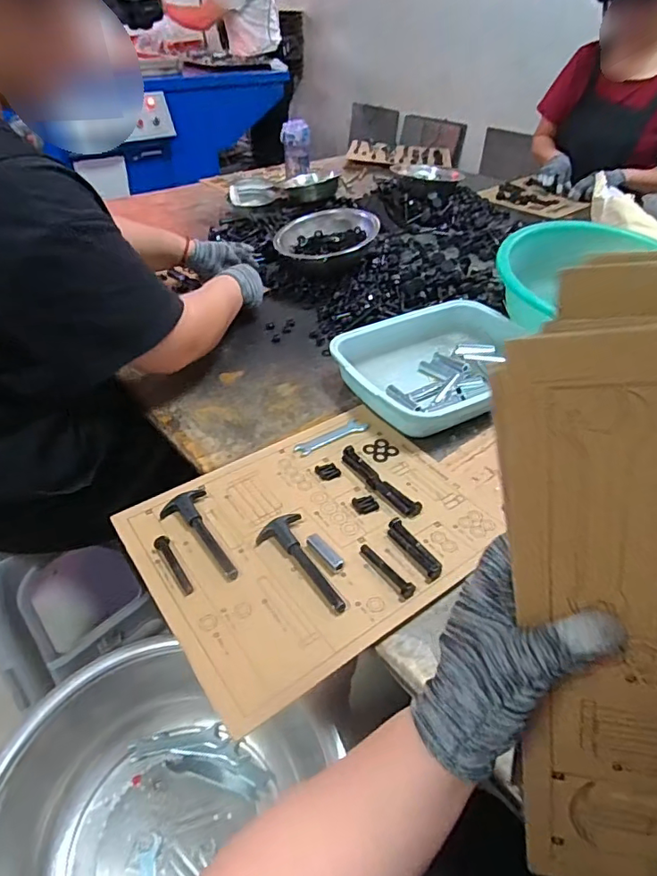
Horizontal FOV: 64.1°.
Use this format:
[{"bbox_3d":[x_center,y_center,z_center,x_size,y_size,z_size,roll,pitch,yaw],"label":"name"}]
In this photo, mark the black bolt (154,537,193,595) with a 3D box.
[{"bbox_3d":[-0.162,0.132,0.547,0.015,0.009,0.079,-22,46,-25],"label":"black bolt"}]

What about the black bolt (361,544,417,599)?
[{"bbox_3d":[0.060,0.134,0.543,0.015,0.011,0.075,-24,46,-27],"label":"black bolt"}]

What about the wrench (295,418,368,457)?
[{"bbox_3d":[0.005,-0.001,0.720,0.107,0.005,0.029,-24,46,-27],"label":"wrench"}]

